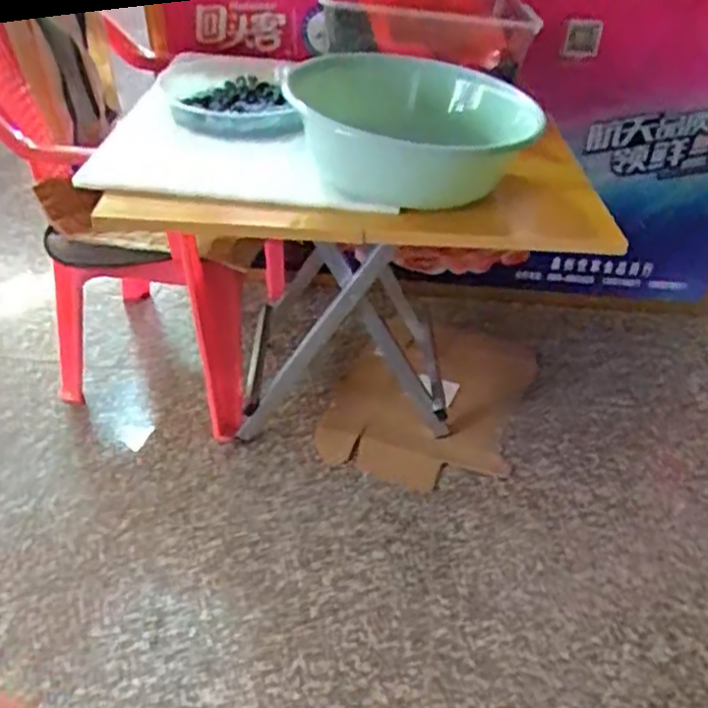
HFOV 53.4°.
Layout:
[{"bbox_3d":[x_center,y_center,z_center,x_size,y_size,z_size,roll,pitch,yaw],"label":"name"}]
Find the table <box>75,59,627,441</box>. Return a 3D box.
[{"bbox_3d":[-0.029,-0.147,1.108,0.539,0.535,0.547,3,41,1],"label":"table"}]

